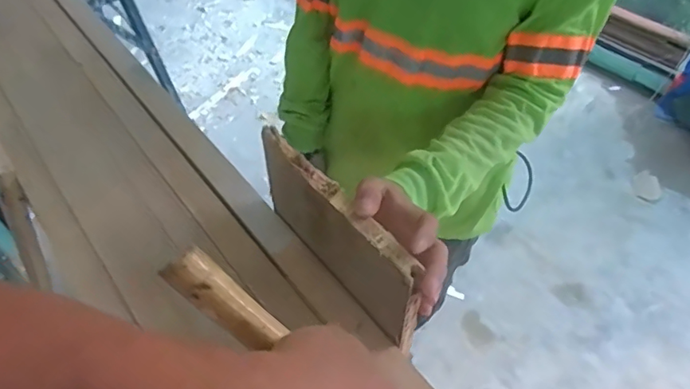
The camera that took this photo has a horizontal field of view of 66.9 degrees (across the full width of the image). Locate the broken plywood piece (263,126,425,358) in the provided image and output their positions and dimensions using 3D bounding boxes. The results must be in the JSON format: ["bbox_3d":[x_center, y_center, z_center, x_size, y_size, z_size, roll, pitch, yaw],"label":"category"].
[{"bbox_3d":[-0.010,0.042,0.532,0.023,0.116,0.228,-26,57,-30],"label":"broken plywood piece"}]

